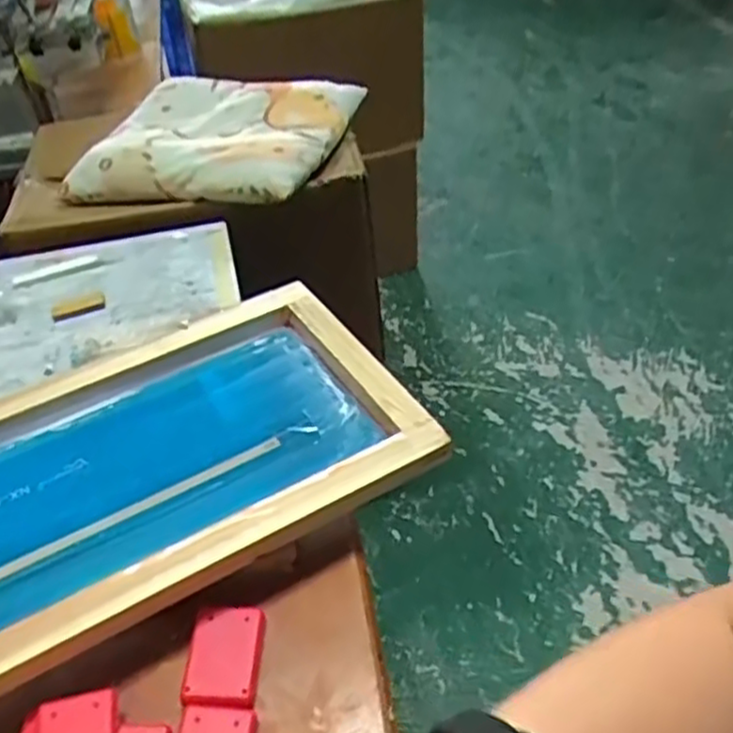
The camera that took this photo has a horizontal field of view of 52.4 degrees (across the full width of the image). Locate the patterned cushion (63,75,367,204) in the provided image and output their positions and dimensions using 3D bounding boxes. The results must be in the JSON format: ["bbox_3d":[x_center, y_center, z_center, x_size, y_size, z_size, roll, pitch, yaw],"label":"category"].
[{"bbox_3d":[-0.231,-0.346,1.124,0.390,0.087,0.325,12,46,16],"label":"patterned cushion"}]

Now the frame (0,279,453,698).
[{"bbox_3d":[-0.296,0.131,0.668,0.676,0.054,0.310,-24,47,-20],"label":"frame"}]

